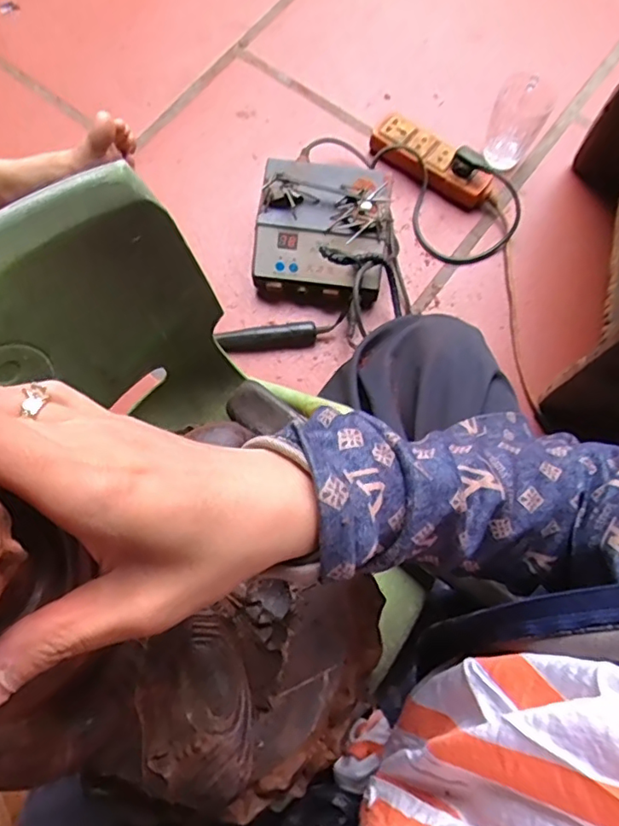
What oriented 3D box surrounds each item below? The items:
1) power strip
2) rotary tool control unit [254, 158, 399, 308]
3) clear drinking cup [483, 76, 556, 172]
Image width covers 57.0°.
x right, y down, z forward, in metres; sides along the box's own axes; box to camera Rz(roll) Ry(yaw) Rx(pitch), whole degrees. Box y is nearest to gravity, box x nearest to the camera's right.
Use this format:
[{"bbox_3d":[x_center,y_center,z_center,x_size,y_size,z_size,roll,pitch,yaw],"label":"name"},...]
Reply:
[{"bbox_3d":[0.175,-0.364,0.830,0.190,0.045,0.052,38,77,8],"label":"power strip"},{"bbox_3d":[0.021,-0.245,0.782,0.181,0.096,0.183,9,75,1],"label":"rotary tool control unit"},{"bbox_3d":[0.294,-0.415,0.816,0.073,0.106,0.059,24,75,5],"label":"clear drinking cup"}]

